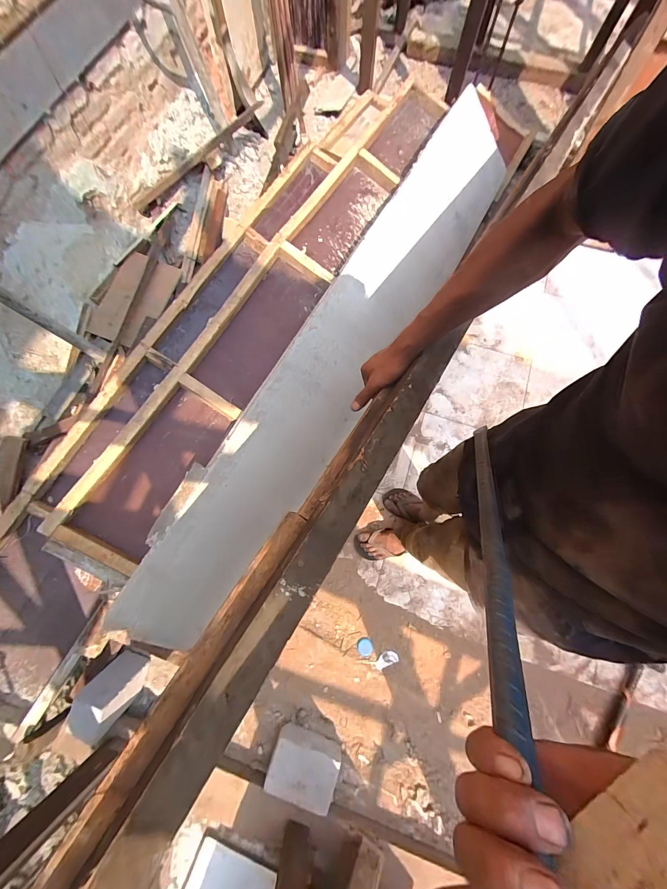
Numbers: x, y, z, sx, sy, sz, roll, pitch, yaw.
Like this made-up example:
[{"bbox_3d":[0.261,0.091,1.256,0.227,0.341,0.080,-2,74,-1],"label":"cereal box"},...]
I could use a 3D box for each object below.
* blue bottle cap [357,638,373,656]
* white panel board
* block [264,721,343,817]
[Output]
[{"bbox_3d":[0.115,0.733,1.147,0.055,0.012,0.053,0,73,-1],"label":"blue bottle cap"},{"bbox_3d":[0.119,-0.464,1.184,0.366,0.043,2.473,40,72,-29],"label":"white panel board"},{"bbox_3d":[-0.093,1.013,1.001,0.205,0.129,0.145,16,74,4],"label":"block"}]

